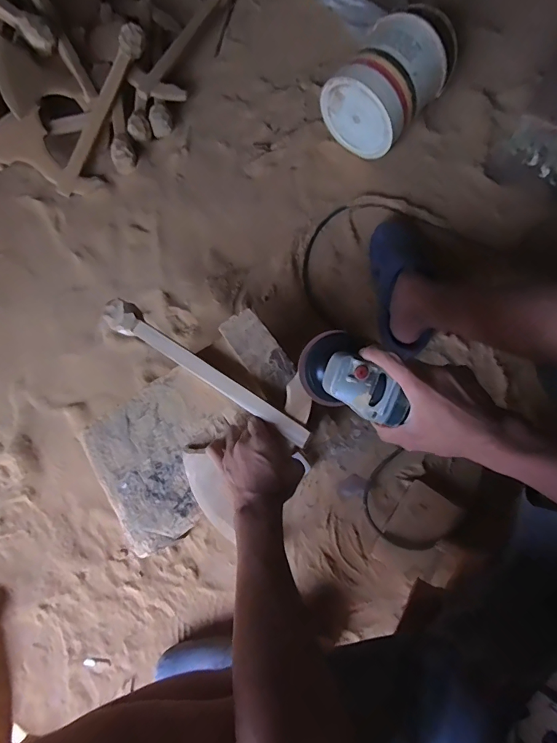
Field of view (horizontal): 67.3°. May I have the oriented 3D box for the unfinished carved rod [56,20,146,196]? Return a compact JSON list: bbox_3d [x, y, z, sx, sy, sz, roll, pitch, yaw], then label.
[{"bbox_3d":[-0.391,-0.564,0.917,0.039,0.048,0.382,30,97,8],"label":"unfinished carved rod"}]

